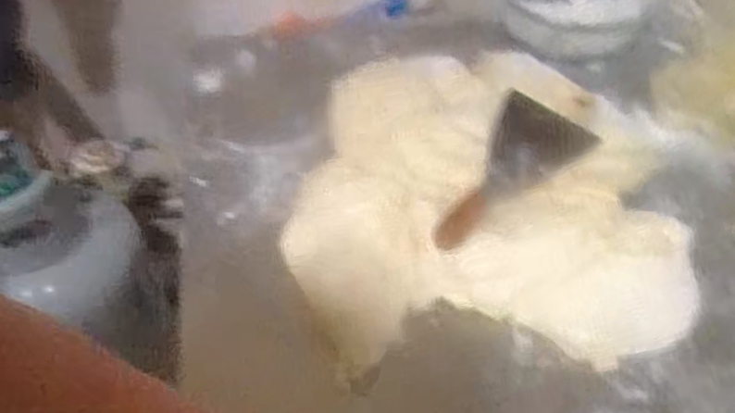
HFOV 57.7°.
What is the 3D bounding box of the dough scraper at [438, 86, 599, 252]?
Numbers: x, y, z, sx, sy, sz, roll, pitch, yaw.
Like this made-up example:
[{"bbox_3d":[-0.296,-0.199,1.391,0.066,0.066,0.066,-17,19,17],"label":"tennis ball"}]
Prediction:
[{"bbox_3d":[0.132,-0.030,0.667,0.092,0.034,0.193,35,69,30],"label":"dough scraper"}]

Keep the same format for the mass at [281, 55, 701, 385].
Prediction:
[{"bbox_3d":[0.115,-0.028,0.703,0.382,0.095,0.400,2,46,3],"label":"mass"}]

